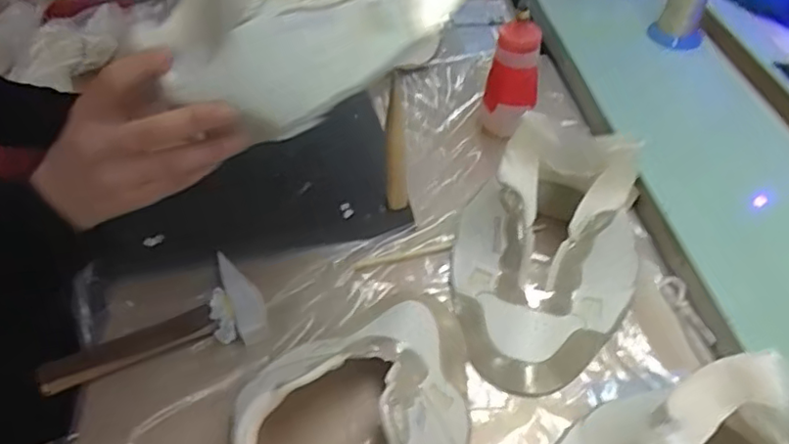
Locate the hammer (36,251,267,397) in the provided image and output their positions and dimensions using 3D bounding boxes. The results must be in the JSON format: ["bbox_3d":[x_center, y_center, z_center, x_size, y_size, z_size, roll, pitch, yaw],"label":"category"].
[{"bbox_3d":[-0.205,0.086,0.542,0.173,0.034,0.087,-14,48,-12],"label":"hammer"}]

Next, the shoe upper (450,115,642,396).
[{"bbox_3d":[0.127,0.021,0.542,0.158,0.103,0.209,22,51,20],"label":"shoe upper"}]

